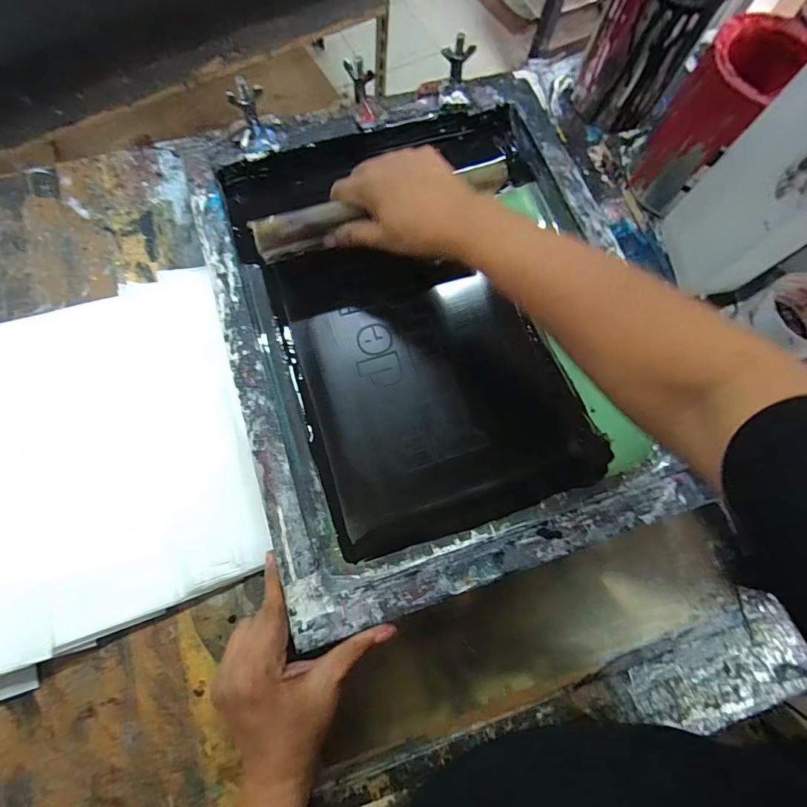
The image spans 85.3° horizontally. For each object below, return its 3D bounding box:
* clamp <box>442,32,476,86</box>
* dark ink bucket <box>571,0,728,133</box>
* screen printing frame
[{"bbox_3d":[0.060,-0.380,0.483,0.033,0.047,0.015,4,75,1],"label":"clamp"},{"bbox_3d":[0.268,-0.400,0.487,0.102,0.137,0.096,31,77,8],"label":"dark ink bucket"},{"bbox_3d":[0.027,-0.095,0.440,0.390,0.049,0.508,-18,75,-5],"label":"screen printing frame"}]

